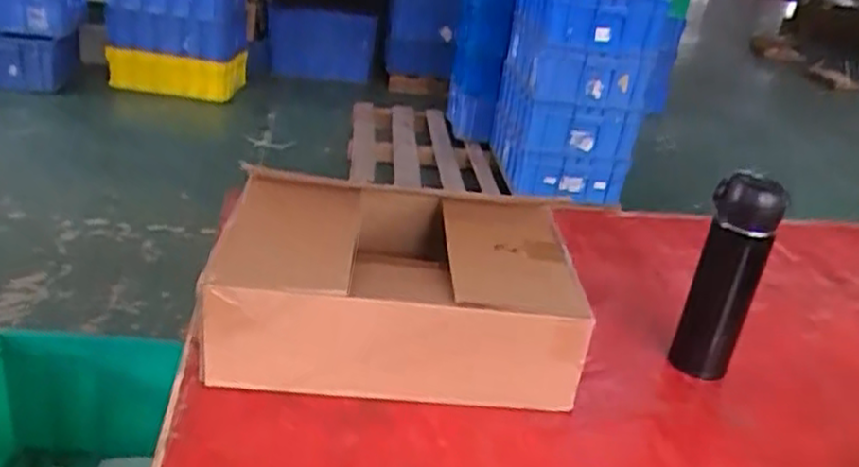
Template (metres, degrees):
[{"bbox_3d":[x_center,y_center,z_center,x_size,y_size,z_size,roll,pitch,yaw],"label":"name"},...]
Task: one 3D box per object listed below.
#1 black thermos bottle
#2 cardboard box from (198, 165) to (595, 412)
[{"bbox_3d":[0.306,0.047,0.779,0.062,0.210,0.060,20,28,23],"label":"black thermos bottle"},{"bbox_3d":[-0.035,0.053,0.768,0.341,0.122,0.234,5,26,-5],"label":"cardboard box"}]

